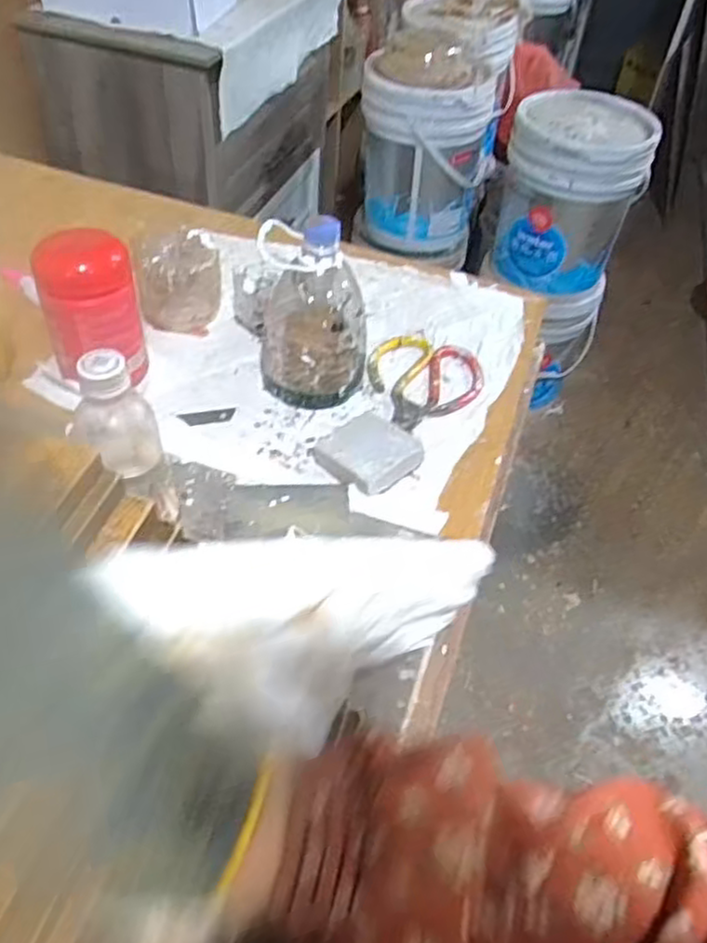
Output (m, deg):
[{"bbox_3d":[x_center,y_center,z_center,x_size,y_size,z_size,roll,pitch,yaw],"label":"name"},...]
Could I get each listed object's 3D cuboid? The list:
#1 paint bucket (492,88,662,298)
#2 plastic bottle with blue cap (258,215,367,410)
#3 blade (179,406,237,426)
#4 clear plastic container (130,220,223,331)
[{"bbox_3d":[0.491,-0.632,1.660,0.295,0.352,0.283,3,49,-3],"label":"paint bucket"},{"bbox_3d":[-0.036,-0.146,0.671,0.103,0.161,0.086,5,49,-2],"label":"plastic bottle with blue cap"},{"bbox_3d":[-0.136,-0.051,0.675,0.052,0.004,0.017,-11,61,-23],"label":"blade"},{"bbox_3d":[-0.179,-0.199,0.745,0.085,0.084,0.069,-7,50,-11],"label":"clear plastic container"}]

